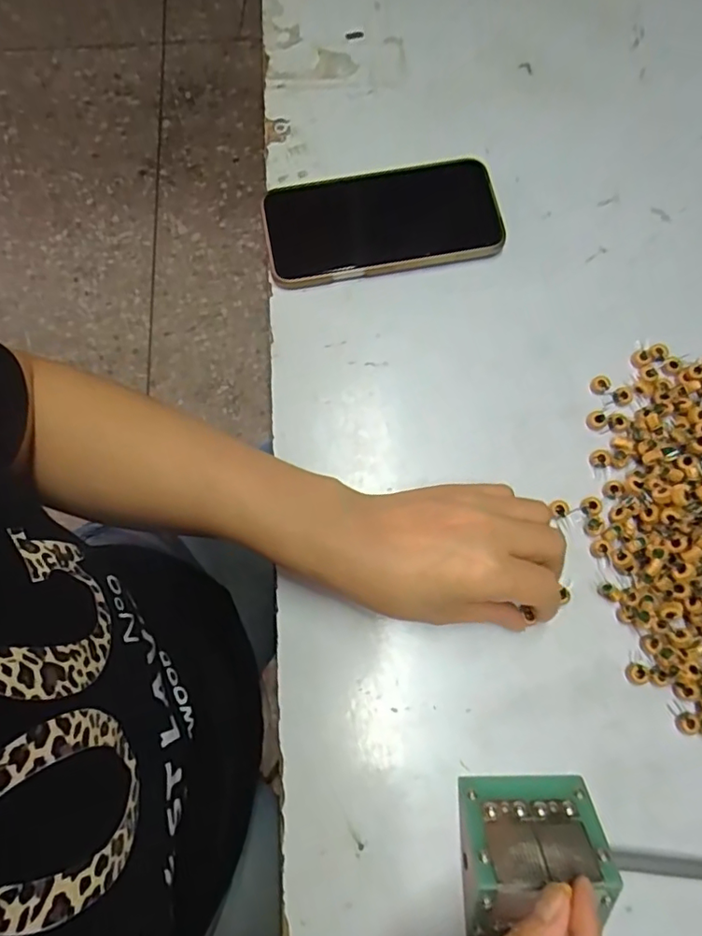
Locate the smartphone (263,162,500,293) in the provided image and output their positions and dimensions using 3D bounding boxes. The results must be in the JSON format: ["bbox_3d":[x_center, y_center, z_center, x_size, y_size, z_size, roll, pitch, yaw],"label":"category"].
[{"bbox_3d":[0.022,-0.171,0.390,0.161,0.012,0.078,-9,75,-3],"label":"smartphone"}]

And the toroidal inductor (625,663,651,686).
[{"bbox_3d":[0.165,0.118,0.320,0.012,0.008,0.012,0,75,-1],"label":"toroidal inductor"}]

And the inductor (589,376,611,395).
[{"bbox_3d":[0.163,-0.054,0.364,0.012,0.004,0.012,0,75,-1],"label":"inductor"}]

